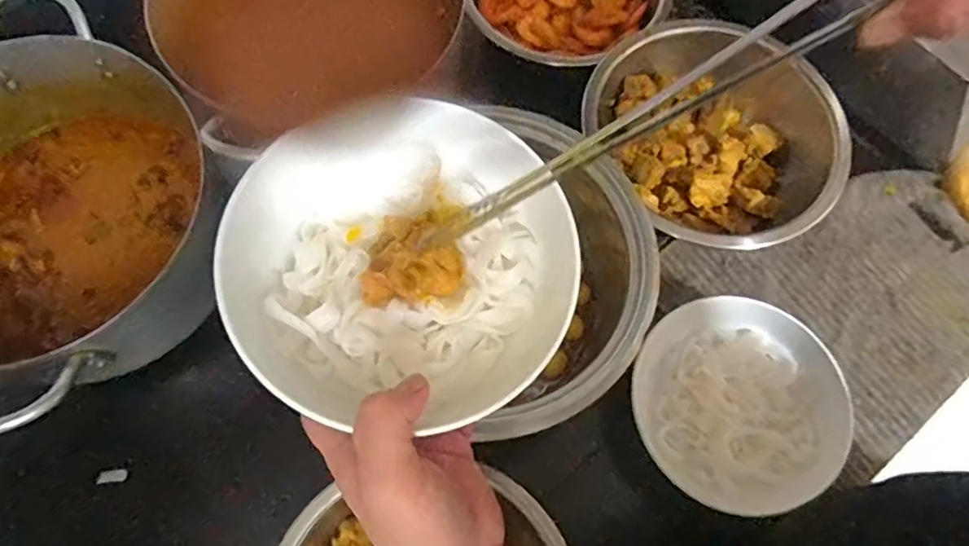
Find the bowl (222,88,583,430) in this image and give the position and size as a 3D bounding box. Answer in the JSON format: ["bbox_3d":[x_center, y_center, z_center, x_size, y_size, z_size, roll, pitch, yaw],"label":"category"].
[{"bbox_3d":[-0.039,-0.009,0.322,0.173,0.052,0.167,1,69,-2],"label":"bowl"}]

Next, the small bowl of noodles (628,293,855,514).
[{"bbox_3d":[0.208,0.111,0.519,0.165,0.064,0.156,1,69,-2],"label":"small bowl of noodles"}]

